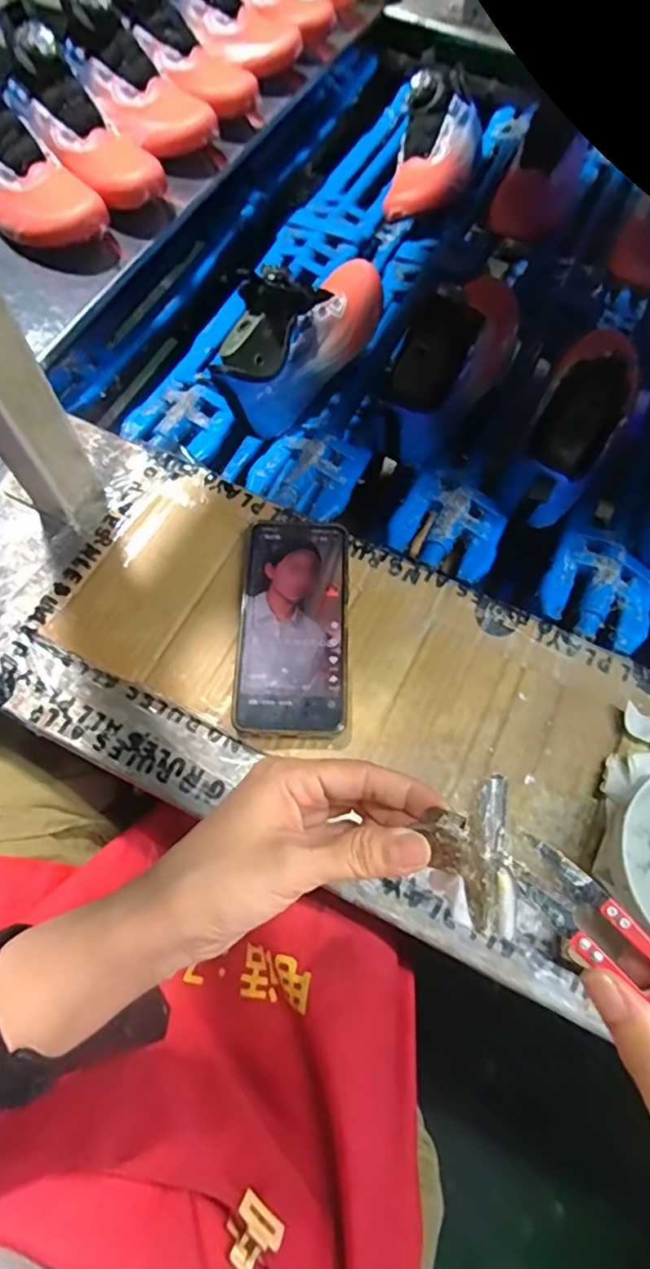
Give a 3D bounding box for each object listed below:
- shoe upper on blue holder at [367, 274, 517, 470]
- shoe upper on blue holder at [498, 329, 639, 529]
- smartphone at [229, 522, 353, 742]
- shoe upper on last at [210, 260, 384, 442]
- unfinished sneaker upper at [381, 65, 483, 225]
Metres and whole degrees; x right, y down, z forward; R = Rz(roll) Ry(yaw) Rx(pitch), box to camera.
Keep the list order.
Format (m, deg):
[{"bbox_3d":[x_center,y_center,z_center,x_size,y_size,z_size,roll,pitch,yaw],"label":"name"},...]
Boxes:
[{"bbox_3d":[0.127,-0.266,0.516,0.070,0.105,0.236,33,72,11],"label":"shoe upper on blue holder"},{"bbox_3d":[0.204,-0.163,0.460,0.067,0.068,0.145,26,105,8],"label":"shoe upper on blue holder"},{"bbox_3d":[-0.022,-0.009,0.408,0.075,0.017,0.165,3,67,-1],"label":"smartphone"},{"bbox_3d":[-0.016,-0.298,0.537,0.076,0.088,0.224,32,72,11],"label":"shoe upper on last"},{"bbox_3d":[0.132,-0.571,0.658,0.096,0.077,0.183,15,70,5],"label":"unfinished sneaker upper"}]

